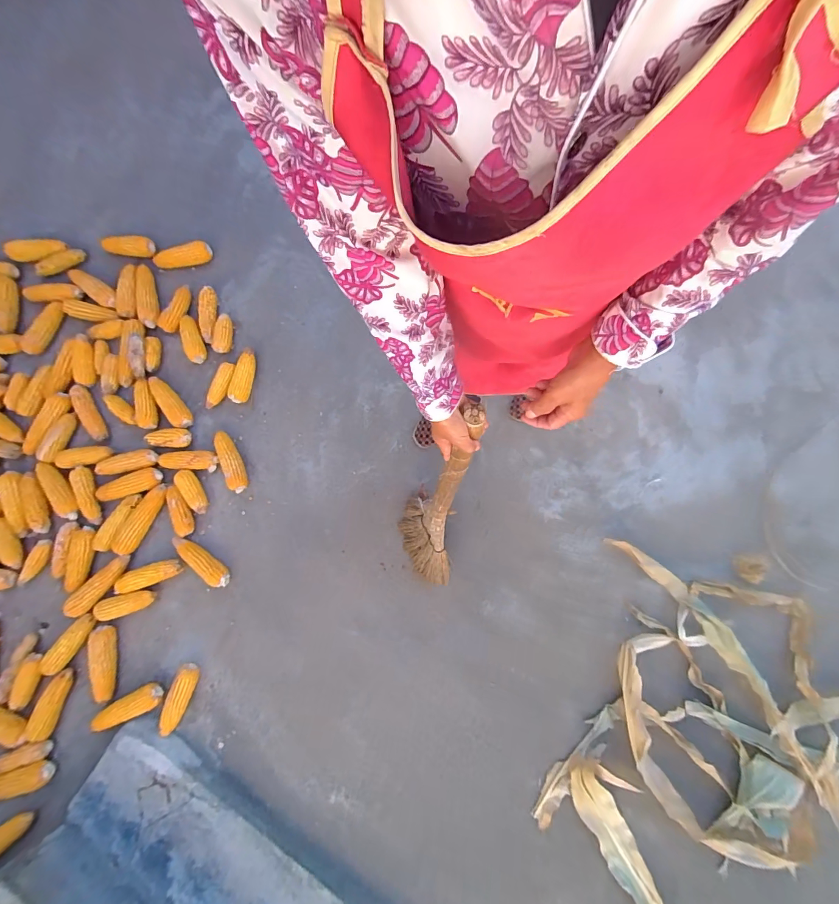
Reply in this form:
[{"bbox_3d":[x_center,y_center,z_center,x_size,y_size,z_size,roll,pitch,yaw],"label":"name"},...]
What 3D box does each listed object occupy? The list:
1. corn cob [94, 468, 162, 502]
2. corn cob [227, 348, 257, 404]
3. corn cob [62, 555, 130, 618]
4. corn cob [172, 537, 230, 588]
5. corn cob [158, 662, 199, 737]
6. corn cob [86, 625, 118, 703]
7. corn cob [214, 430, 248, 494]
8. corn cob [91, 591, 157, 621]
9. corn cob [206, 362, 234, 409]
[{"bbox_3d":[-0.853,0.096,1.129,0.187,0.054,0.069,-22,80,-1],"label":"corn cob"},{"bbox_3d":[-0.551,-0.242,1.219,0.055,0.056,0.181,10,80,3],"label":"corn cob"},{"bbox_3d":[-0.898,0.373,1.083,0.056,0.049,0.188,34,70,7],"label":"corn cob"},{"bbox_3d":[-0.628,0.312,1.119,0.206,0.043,0.058,37,84,8],"label":"corn cob"},{"bbox_3d":[-0.656,0.676,1.062,0.065,0.049,0.184,12,80,3],"label":"corn cob"},{"bbox_3d":[-0.871,0.584,1.067,0.055,0.056,0.199,-11,80,1],"label":"corn cob"},{"bbox_3d":[-0.570,0.027,1.171,0.061,0.059,0.200,-25,80,-4],"label":"corn cob"},{"bbox_3d":[-0.831,0.430,1.093,0.164,0.044,0.059,-17,80,0],"label":"corn cob"},{"bbox_3d":[-0.624,-0.206,1.218,0.049,0.036,0.147,23,81,5],"label":"corn cob"}]

